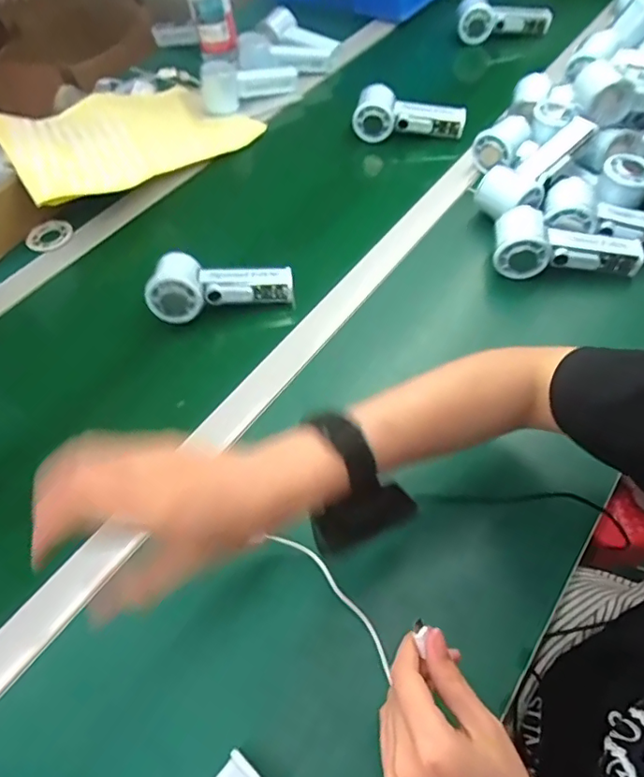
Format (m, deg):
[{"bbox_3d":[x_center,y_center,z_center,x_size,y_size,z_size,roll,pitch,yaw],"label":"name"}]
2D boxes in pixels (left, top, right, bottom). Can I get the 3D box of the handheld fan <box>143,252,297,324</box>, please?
[{"bbox_3d":[-0.111,-0.113,0.587,0.155,0.051,0.058,-3,55,-12],"label":"handheld fan"}]

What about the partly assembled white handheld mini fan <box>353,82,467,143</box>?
[{"bbox_3d":[0.123,-0.384,0.747,0.150,0.061,0.040,6,56,9],"label":"partly assembled white handheld mini fan"}]

